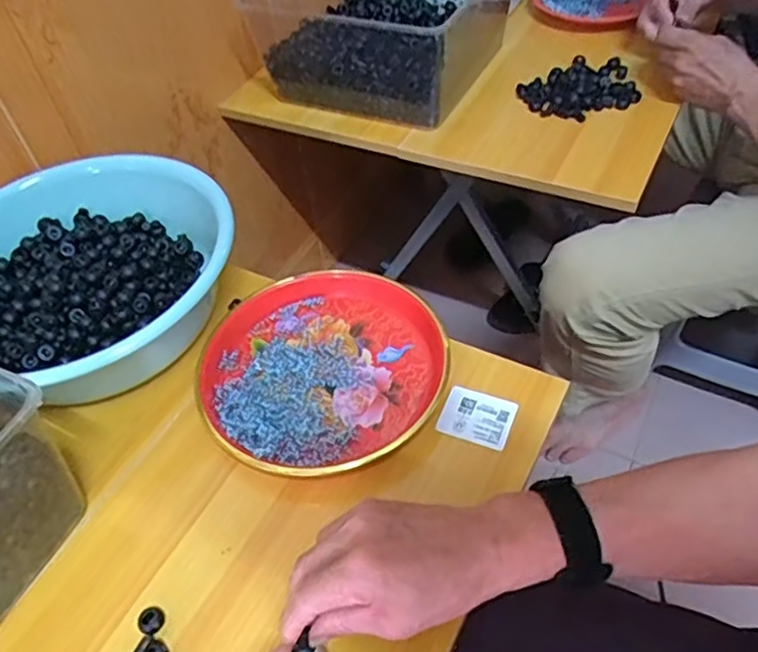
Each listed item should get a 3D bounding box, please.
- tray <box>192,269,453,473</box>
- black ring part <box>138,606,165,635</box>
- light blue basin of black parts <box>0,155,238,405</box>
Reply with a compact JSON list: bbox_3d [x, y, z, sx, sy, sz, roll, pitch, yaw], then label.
[{"bbox_3d":[-0.053,0.039,0.595,0.218,0.031,0.208,-3,49,4],"label":"tray"},{"bbox_3d":[-0.164,0.212,0.471,0.016,0.010,0.018,23,56,24],"label":"black ring part"},{"bbox_3d":[-0.290,-0.054,0.645,0.241,0.094,0.249,-3,49,4],"label":"light blue basin of black parts"}]

